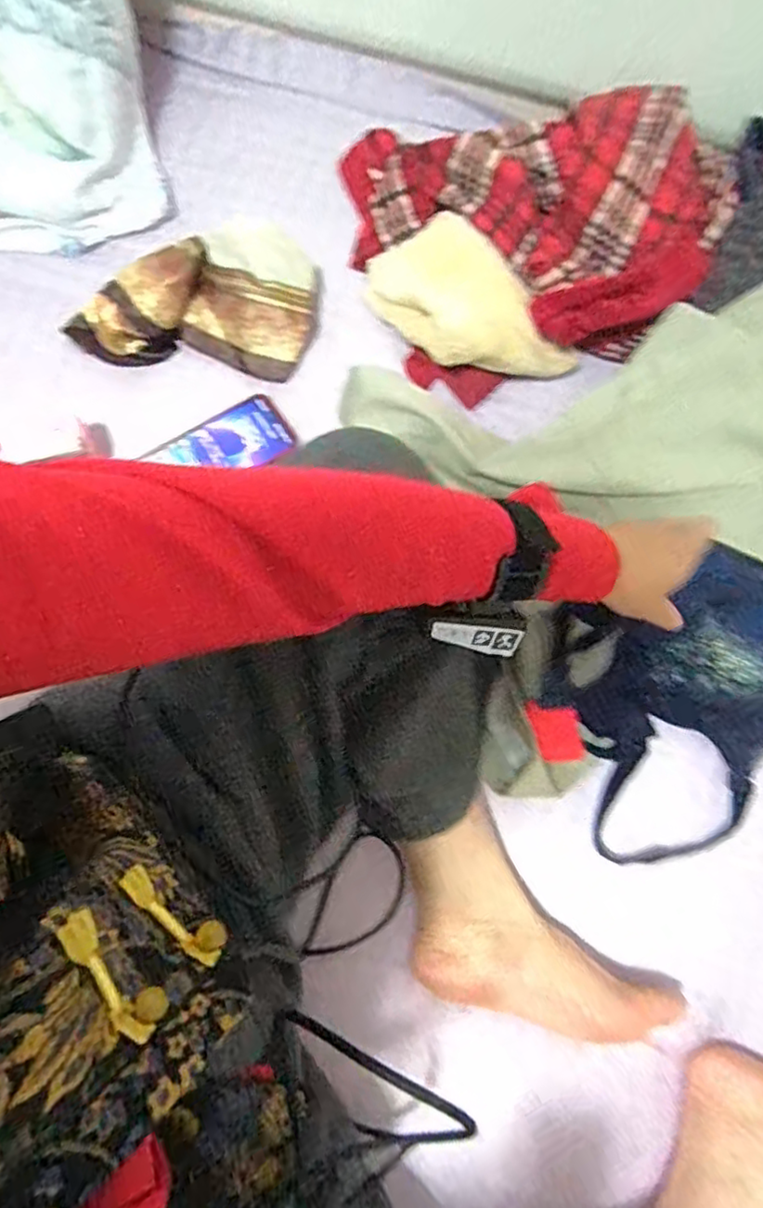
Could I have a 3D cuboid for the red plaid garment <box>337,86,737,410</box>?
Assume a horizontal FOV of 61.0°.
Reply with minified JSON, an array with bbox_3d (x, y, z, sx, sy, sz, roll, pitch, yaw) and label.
[{"bbox_3d":[0.139,-0.381,0.643,0.380,0.132,0.244,10,76,2],"label":"red plaid garment"}]

